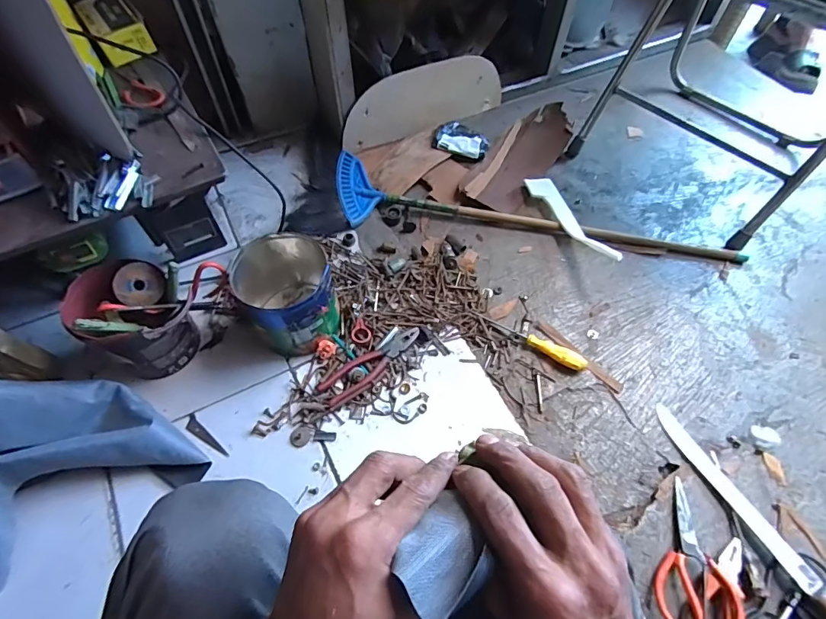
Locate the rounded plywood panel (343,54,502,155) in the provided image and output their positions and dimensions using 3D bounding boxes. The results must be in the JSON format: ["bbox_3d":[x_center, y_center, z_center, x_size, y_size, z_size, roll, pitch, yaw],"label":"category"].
[{"bbox_3d":[0.028,-0.497,1.067,0.418,0.138,0.016,-24,45,-14],"label":"rounded plywood panel"}]

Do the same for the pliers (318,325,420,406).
[{"bbox_3d":[-0.067,0.090,0.756,0.191,0.010,0.052,-35,66,-18],"label":"pliers"}]

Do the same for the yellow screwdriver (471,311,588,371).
[{"bbox_3d":[0.210,0.049,0.811,0.215,0.026,0.030,32,65,17],"label":"yellow screwdriver"}]

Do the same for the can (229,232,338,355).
[{"bbox_3d":[-0.205,-0.025,0.742,0.147,0.155,0.137,0,60,0],"label":"can"}]

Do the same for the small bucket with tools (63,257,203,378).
[{"bbox_3d":[-0.422,0.015,0.713,0.165,0.146,0.143,-28,64,-15],"label":"small bucket with tools"}]

